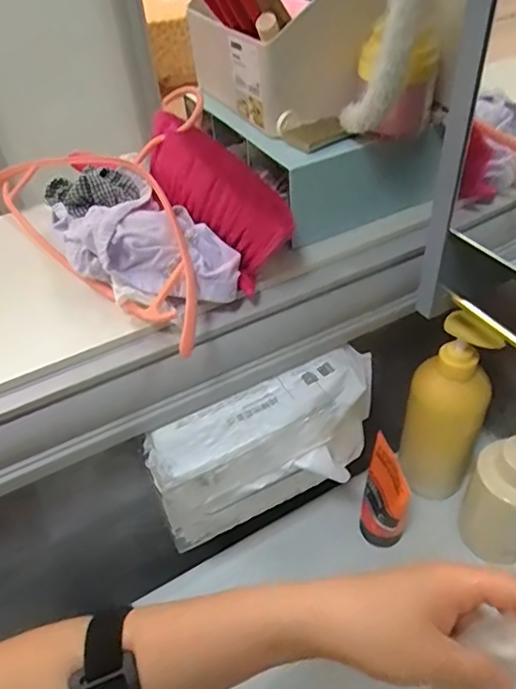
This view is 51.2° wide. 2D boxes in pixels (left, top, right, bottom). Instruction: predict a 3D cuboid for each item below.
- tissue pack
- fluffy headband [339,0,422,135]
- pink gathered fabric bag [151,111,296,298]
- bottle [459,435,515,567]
[{"bbox_3d":[0.017,0.096,0.506,0.227,0.105,0.072,-23,46,-17],"label":"tissue pack"},{"bbox_3d":[0.089,-0.234,0.386,0.048,0.154,0.103,2,44,8],"label":"fluffy headband"},{"bbox_3d":[-0.040,-0.129,0.455,0.044,0.080,0.177,-31,62,-24],"label":"pink gathered fabric bag"},{"bbox_3d":[0.236,0.134,0.499,0.070,0.164,0.062,26,52,29],"label":"bottle"}]

